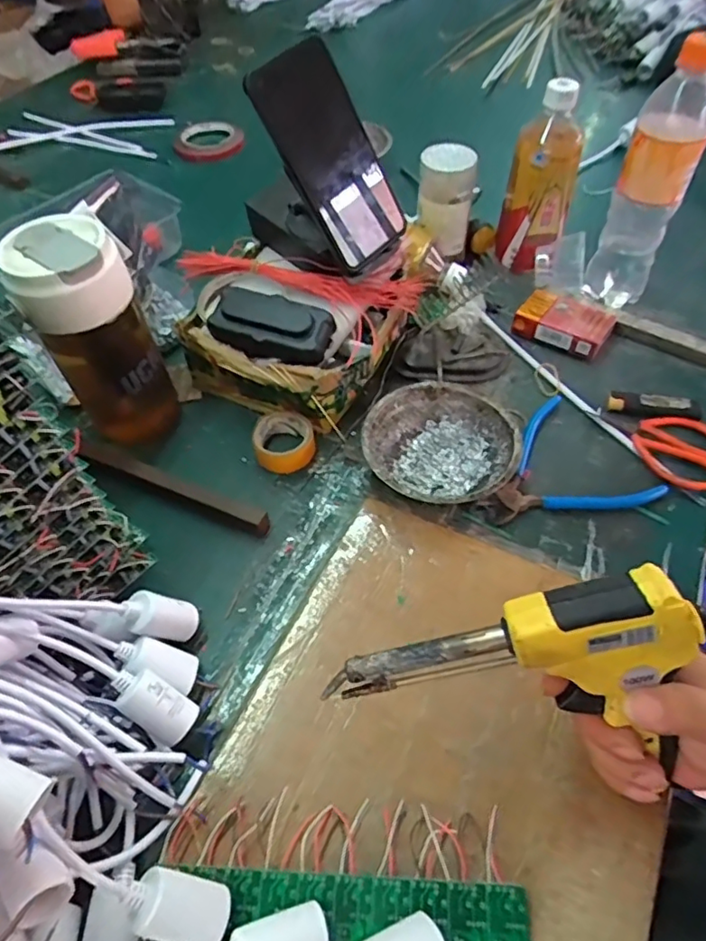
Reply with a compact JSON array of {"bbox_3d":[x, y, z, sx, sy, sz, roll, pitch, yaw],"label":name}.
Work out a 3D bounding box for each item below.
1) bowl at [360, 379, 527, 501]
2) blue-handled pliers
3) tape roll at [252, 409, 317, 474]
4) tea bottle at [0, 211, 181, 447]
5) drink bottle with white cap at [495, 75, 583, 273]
[{"bbox_3d":[0.073,-0.016,0.486,0.124,0.038,0.121,-1,53,1],"label":"bowl"},{"bbox_3d":[0.164,-0.003,0.483,0.129,0.017,0.126,-23,56,-16],"label":"blue-handled pliers"},{"bbox_3d":[-0.061,-0.029,0.513,0.052,0.022,0.062,-8,53,-5],"label":"tape roll"},{"bbox_3d":[-0.206,-0.106,0.476,0.085,0.191,0.071,-25,55,-16],"label":"tea bottle"},{"bbox_3d":[0.200,-0.308,0.617,0.066,0.182,0.065,12,54,10],"label":"drink bottle with white cap"}]

